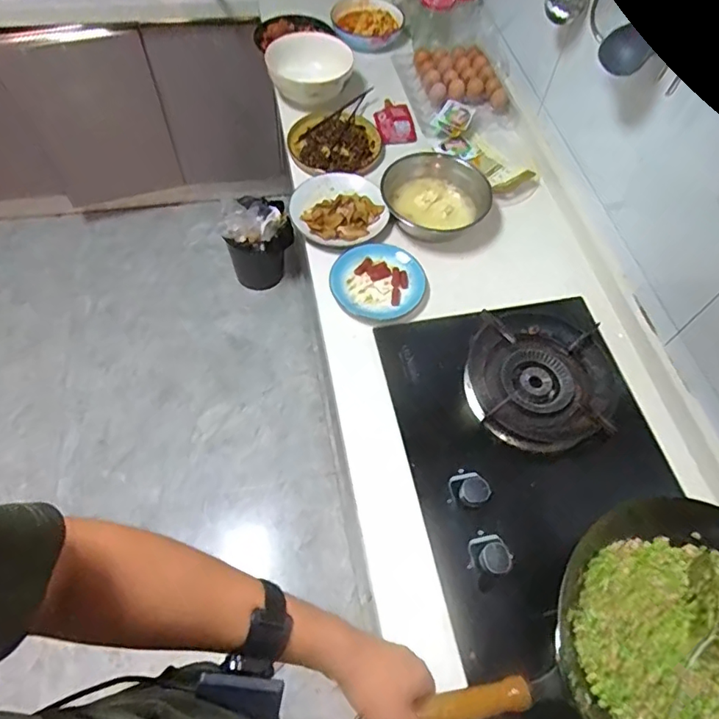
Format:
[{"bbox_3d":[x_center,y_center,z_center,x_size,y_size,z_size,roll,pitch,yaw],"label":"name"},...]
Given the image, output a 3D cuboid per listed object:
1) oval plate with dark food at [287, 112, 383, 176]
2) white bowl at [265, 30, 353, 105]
[{"bbox_3d":[-0.054,-0.475,1.164,0.198,0.040,0.190,4,60,-1],"label":"oval plate with dark food"},{"bbox_3d":[-0.111,-0.655,1.196,0.182,0.095,0.182,2,60,-3],"label":"white bowl"}]

